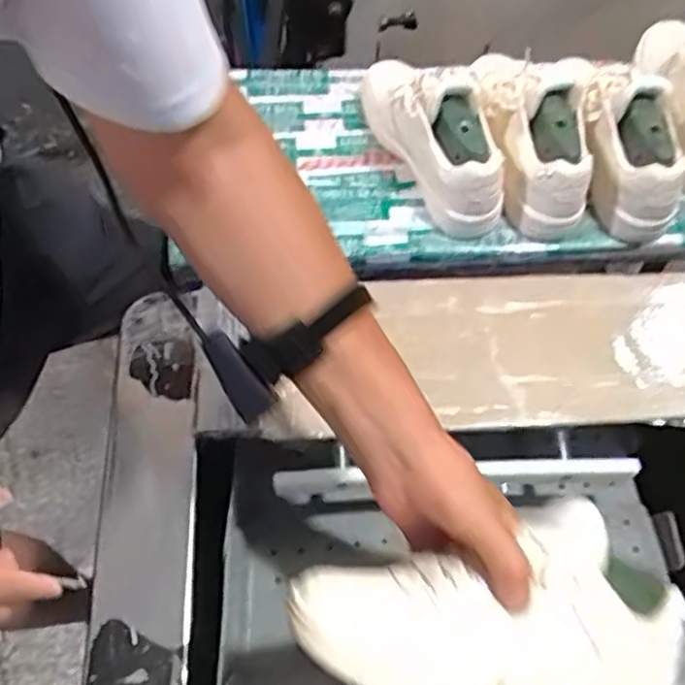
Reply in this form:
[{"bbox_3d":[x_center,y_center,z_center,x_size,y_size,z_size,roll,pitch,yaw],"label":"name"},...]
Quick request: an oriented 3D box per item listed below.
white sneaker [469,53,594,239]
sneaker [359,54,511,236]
[{"bbox_3d":[0.217,-0.279,0.878,0.102,0.121,0.290,-12,60,-7],"label":"white sneaker"},{"bbox_3d":[0.105,-0.266,0.871,0.100,0.123,0.283,-17,61,-10],"label":"sneaker"}]

